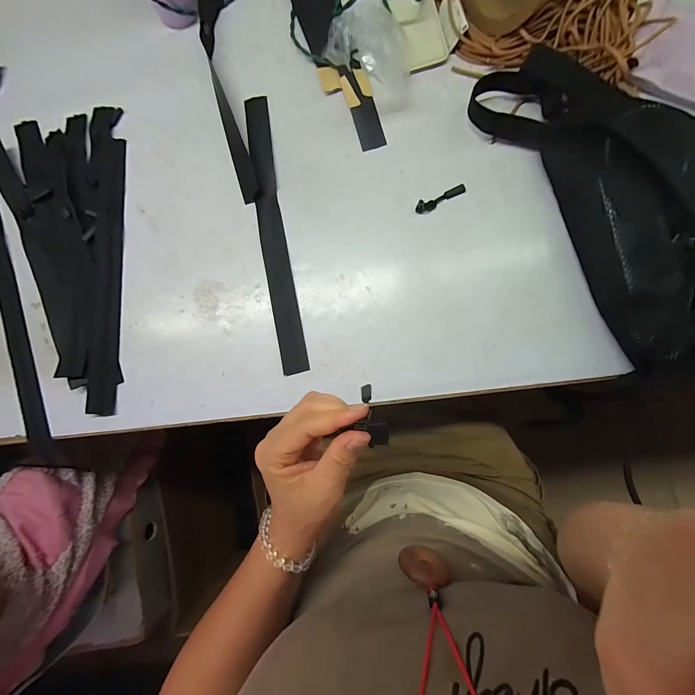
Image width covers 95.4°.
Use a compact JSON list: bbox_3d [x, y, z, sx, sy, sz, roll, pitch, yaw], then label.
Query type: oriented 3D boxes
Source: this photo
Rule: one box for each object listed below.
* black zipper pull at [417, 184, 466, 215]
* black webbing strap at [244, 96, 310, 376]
[{"bbox_3d":[0.110,-0.175,0.372,0.063,0.009,0.014,-23,84,3],"label":"black zipper pull"},{"bbox_3d":[-0.091,-0.144,0.389,0.031,0.004,0.353,-10,84,4],"label":"black webbing strap"}]

